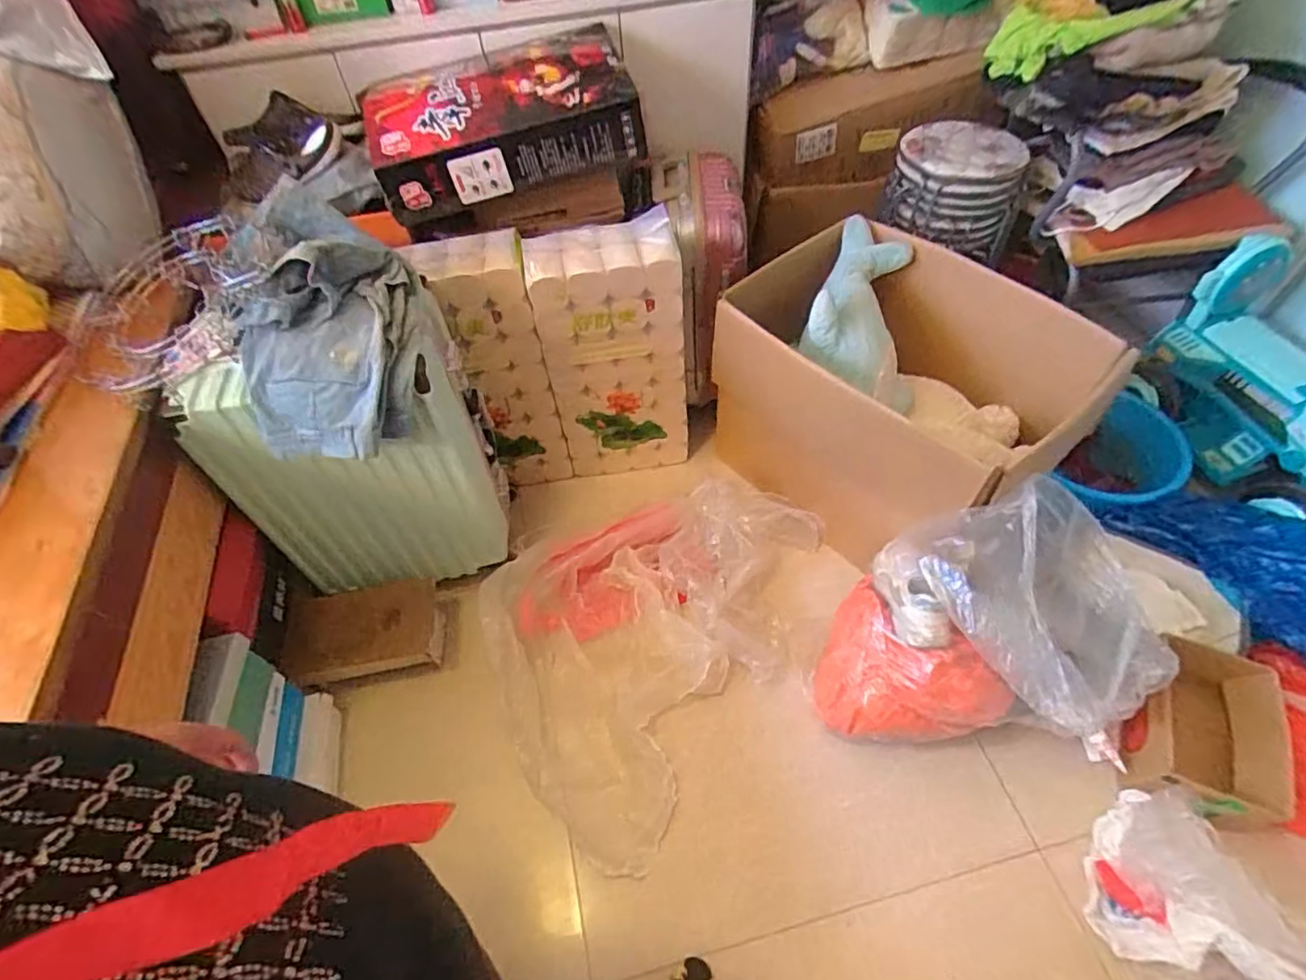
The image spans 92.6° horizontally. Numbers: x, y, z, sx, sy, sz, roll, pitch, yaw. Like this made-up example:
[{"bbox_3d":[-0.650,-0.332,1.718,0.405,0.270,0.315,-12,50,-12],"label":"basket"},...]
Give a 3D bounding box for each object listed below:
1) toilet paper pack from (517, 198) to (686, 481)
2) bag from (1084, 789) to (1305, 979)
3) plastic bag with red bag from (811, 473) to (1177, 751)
[{"bbox_3d":[-0.076,-0.296,1.445,0.312,0.631,0.151,-3,52,1],"label":"toilet paper pack"},{"bbox_3d":[0.844,0.607,0.983,0.239,0.120,0.250,8,53,10],"label":"bag"},{"bbox_3d":[0.593,0.254,1.117,0.568,0.404,0.381,-13,53,-7],"label":"plastic bag with red bag"}]

